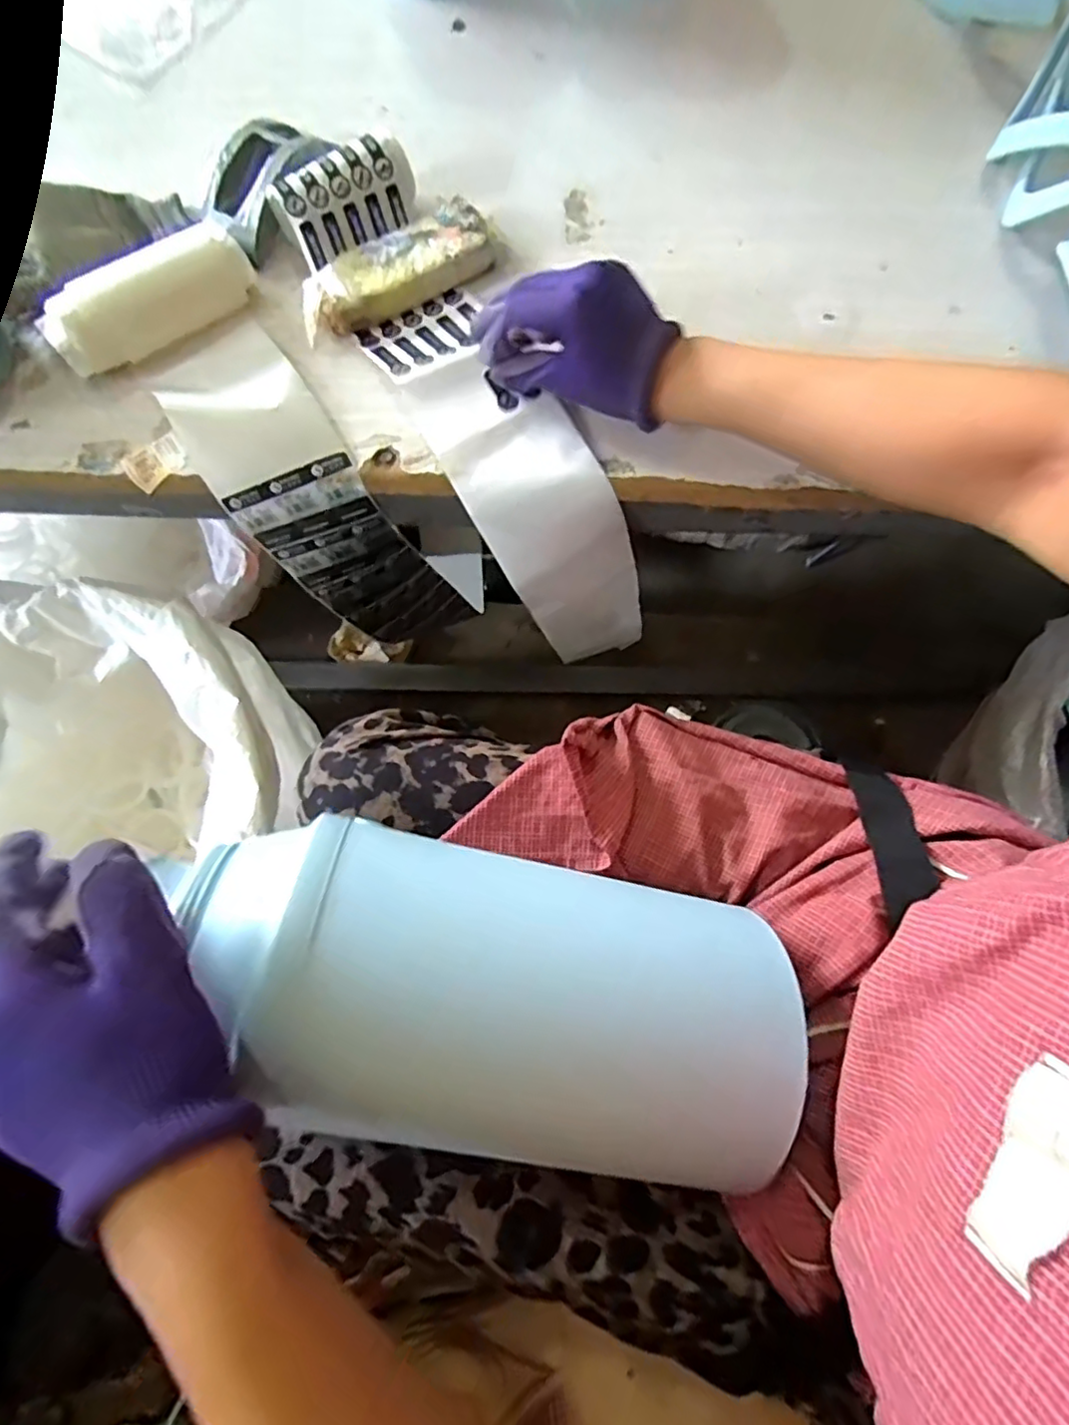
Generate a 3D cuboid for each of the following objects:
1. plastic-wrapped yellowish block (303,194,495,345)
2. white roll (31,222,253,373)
[{"bbox_3d":[-0.107,-0.339,0.480,0.152,0.027,0.055,-25,75,-7],"label":"plastic-wrapped yellowish block"},{"bbox_3d":[-0.281,-0.304,0.462,0.148,0.046,0.032,-36,77,-10],"label":"white roll"}]

